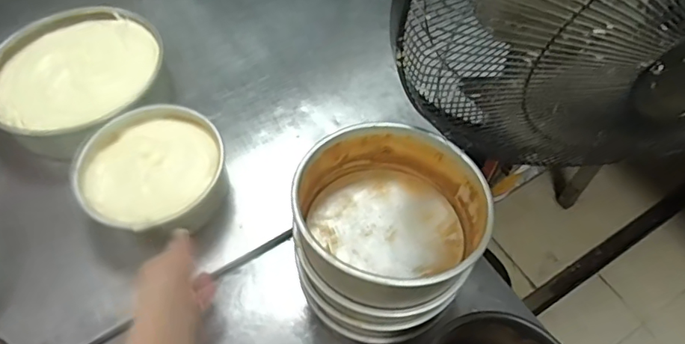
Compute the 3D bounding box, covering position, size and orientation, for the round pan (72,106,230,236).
[{"bbox_3d":[-0.262,0.007,0.688,0.200,0.089,0.183,0,57,-1],"label":"round pan"}]

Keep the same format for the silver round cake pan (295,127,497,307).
[{"bbox_3d":[0.046,0.039,0.508,0.177,0.082,0.182,0,57,-1],"label":"silver round cake pan"}]

